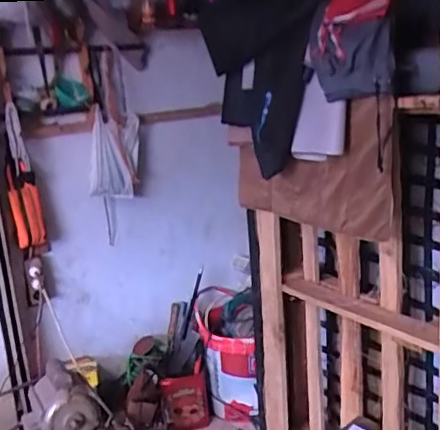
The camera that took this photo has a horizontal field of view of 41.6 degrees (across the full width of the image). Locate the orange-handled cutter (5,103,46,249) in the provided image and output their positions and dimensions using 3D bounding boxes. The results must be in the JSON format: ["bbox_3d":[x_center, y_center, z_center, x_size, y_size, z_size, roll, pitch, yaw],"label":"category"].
[{"bbox_3d":[-0.621,-0.110,1.810,0.089,0.450,0.032,-13,20,-31],"label":"orange-handled cutter"}]

